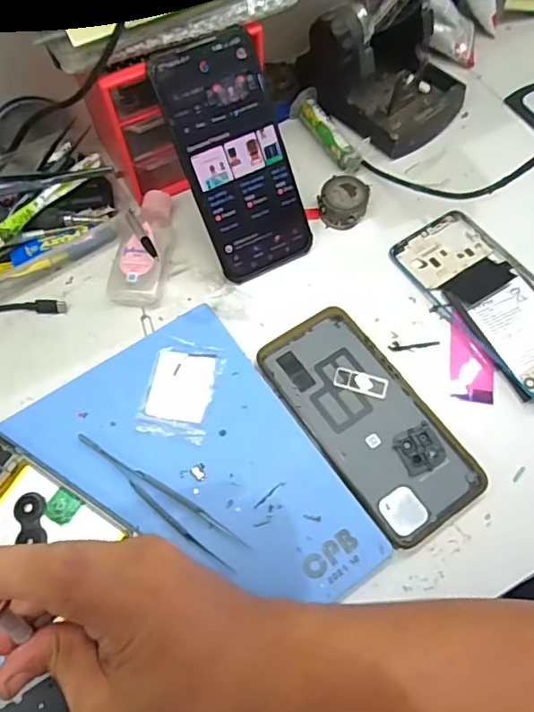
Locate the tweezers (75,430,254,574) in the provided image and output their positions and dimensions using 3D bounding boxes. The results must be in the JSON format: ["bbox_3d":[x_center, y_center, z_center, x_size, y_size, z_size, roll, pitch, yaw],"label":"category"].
[{"bbox_3d":[-0.071,0.088,0.351,0.131,0.004,0.020,33,68,15],"label":"tweezers"}]

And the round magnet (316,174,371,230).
[{"bbox_3d":[0.063,-0.128,0.454,0.040,0.020,0.040,0,64,0],"label":"round magnet"}]

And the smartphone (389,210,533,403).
[{"bbox_3d":[0.172,-0.044,0.419,0.074,0.012,0.162,-29,67,-14],"label":"smartphone"}]

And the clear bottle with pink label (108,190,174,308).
[{"bbox_3d":[-0.099,-0.089,0.439,0.040,0.026,0.100,2,64,1],"label":"clear bottle with pink label"}]

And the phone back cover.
[{"bbox_3d":[0.068,0.041,0.379,0.078,0.005,0.165,-31,68,-14],"label":"phone back cover"}]

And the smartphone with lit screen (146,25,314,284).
[{"bbox_3d":[-0.021,-0.141,0.404,0.076,0.164,0.007,-27,26,-13],"label":"smartphone with lit screen"}]

